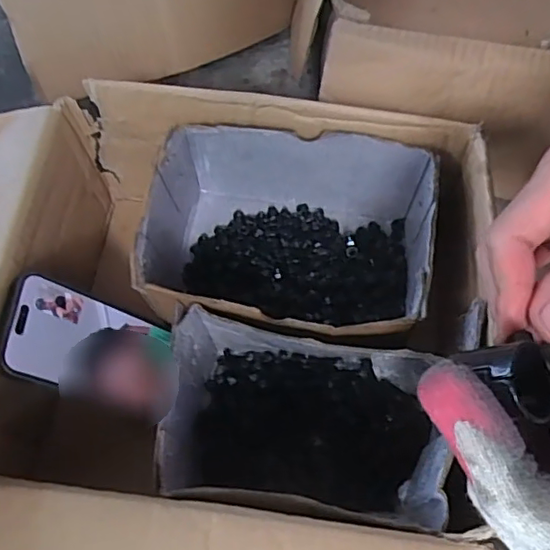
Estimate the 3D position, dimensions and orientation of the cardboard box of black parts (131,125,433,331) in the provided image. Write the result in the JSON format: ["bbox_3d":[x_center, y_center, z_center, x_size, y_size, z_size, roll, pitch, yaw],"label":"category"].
[{"bbox_3d":[0.004,-0.025,0.464,0.218,0.102,0.158,11,62,6],"label":"cardboard box of black parts"}]

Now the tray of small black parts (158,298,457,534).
[{"bbox_3d":[0.018,0.100,0.403,0.182,0.097,0.126,7,62,4],"label":"tray of small black parts"}]

